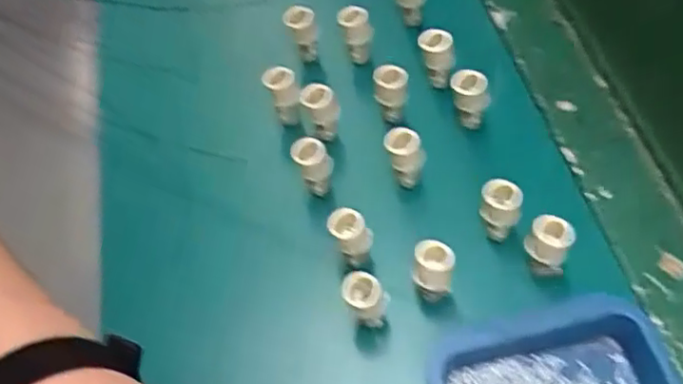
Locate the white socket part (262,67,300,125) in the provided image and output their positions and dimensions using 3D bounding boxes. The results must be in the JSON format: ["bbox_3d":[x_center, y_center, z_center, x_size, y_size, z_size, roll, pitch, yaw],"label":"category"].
[{"bbox_3d":[-0.040,-0.065,0.433,0.021,0.036,0.021,-2,55,2],"label":"white socket part"}]

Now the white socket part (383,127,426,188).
[{"bbox_3d":[0.038,-0.020,0.393,0.020,0.039,0.024,-8,55,-2],"label":"white socket part"}]

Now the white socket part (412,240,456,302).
[{"bbox_3d":[0.051,0.045,0.356,0.021,0.043,0.016,9,56,10],"label":"white socket part"}]

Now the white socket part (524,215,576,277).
[{"bbox_3d":[0.116,0.032,0.362,0.023,0.048,0.020,17,58,15],"label":"white socket part"}]

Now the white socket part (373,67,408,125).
[{"bbox_3d":[0.034,-0.064,0.436,0.022,0.048,0.021,6,55,8],"label":"white socket part"}]

